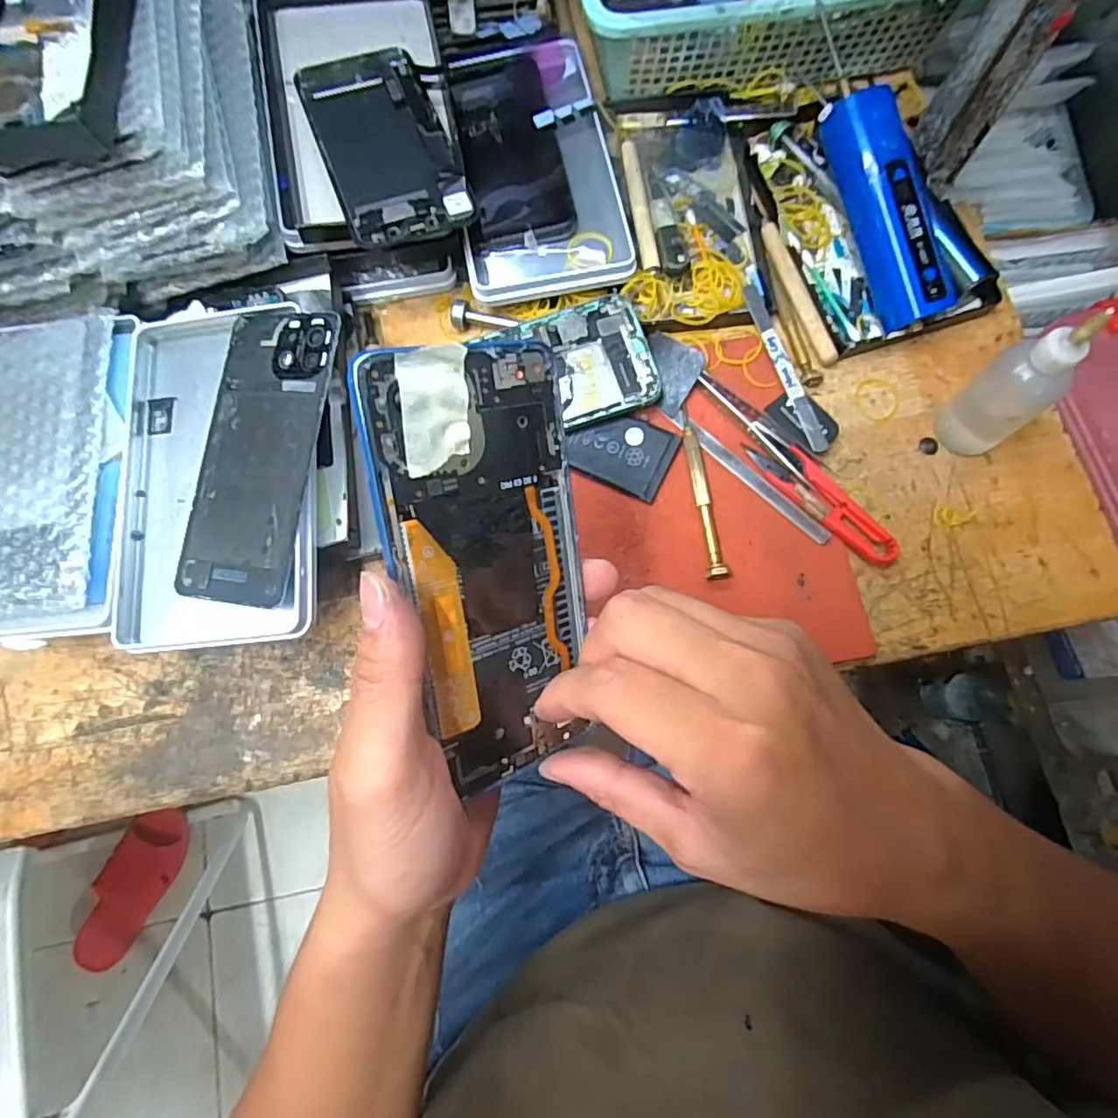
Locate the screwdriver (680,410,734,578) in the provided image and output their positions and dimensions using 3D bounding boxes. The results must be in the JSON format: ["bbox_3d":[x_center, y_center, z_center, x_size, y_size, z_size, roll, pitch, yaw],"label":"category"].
[{"bbox_3d":[0.084,-0.039,0.350,0.014,0.012,0.101,-6,80,-2],"label":"screwdriver"}]

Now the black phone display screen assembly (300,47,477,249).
[{"bbox_3d":[-0.102,-0.243,0.357,0.069,0.007,0.142,-20,74,-9],"label":"black phone display screen assembly"}]

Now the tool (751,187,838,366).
[{"bbox_3d":[0.147,-0.180,0.391,0.011,0.010,0.125,-18,80,-4],"label":"tool"}]

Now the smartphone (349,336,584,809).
[{"bbox_3d":[-0.024,0.006,0.220,0.073,0.004,0.155,-17,108,-33],"label":"smartphone"}]

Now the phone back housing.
[{"bbox_3d":[-0.156,-0.055,0.321,0.069,0.004,0.153,7,83,17],"label":"phone back housing"}]

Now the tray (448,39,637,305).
[{"bbox_3d":[-0.018,-0.254,0.394,0.099,0.014,0.179,-11,80,-2],"label":"tray"}]

